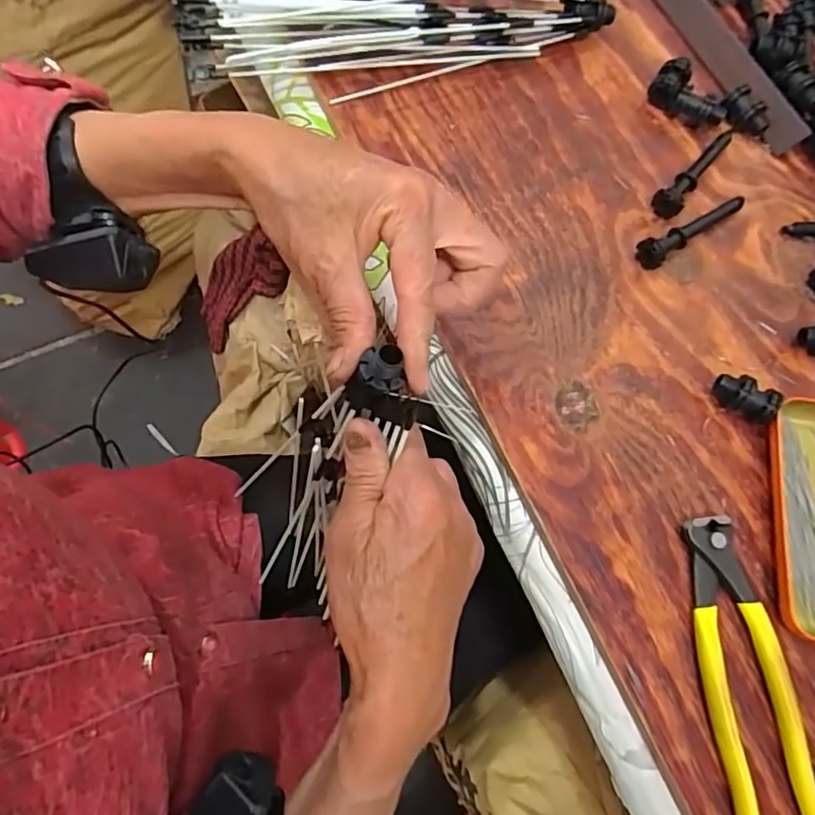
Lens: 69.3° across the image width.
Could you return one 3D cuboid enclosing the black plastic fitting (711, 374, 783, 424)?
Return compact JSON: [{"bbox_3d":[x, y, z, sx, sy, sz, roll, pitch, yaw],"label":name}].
[{"bbox_3d":[0.216,-0.006,0.376,0.039,0.020,0.016,34,74,7],"label":"black plastic fitting"}]

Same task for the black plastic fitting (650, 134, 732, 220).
[{"bbox_3d":[0.213,-0.175,0.431,0.020,0.018,0.095,40,75,8],"label":"black plastic fitting"}]

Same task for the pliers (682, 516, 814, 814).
[{"bbox_3d":[0.189,0.145,0.329,0.050,0.016,0.163,-6,73,-6],"label":"pliers"}]

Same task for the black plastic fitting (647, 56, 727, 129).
[{"bbox_3d":[0.216,-0.239,0.449,0.058,0.023,0.035,27,73,5],"label":"black plastic fitting"}]

